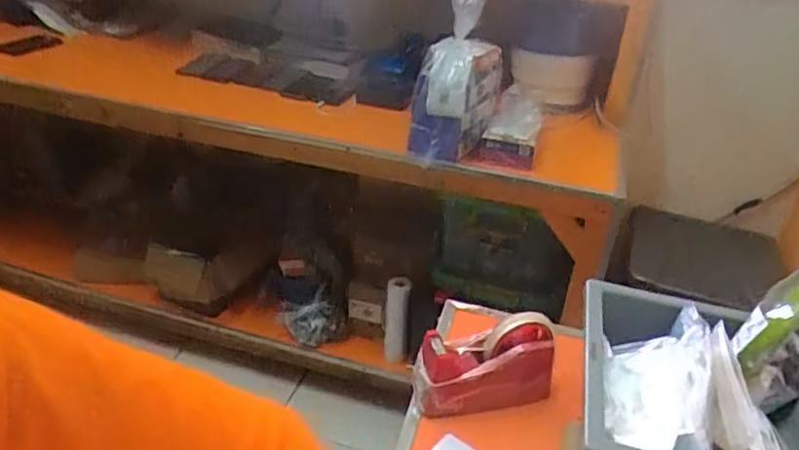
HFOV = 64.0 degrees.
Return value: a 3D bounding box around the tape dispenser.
[{"bbox_3d":[0.096,0.164,0.740,0.165,0.099,0.057,-3,32,-13],"label":"tape dispenser"}]

